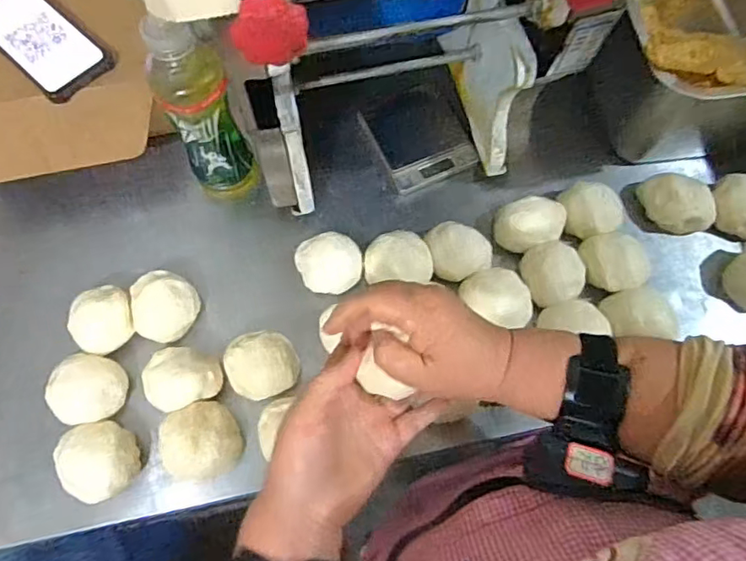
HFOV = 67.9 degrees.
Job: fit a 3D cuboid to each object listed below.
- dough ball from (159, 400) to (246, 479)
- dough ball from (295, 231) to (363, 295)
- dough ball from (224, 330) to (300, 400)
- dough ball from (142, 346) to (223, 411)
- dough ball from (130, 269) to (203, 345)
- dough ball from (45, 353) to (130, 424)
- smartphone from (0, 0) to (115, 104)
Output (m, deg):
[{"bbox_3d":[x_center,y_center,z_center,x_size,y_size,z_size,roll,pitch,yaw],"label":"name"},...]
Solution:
[{"bbox_3d":[-0.163,0.153,0.525,0.070,0.048,0.066,0,68,0],"label":"dough ball"},{"bbox_3d":[-0.045,-0.016,0.590,0.065,0.030,0.063,0,68,0],"label":"dough ball"},{"bbox_3d":[-0.110,0.084,0.547,0.068,0.043,0.064,0,68,0],"label":"dough ball"},{"bbox_3d":[-0.184,0.099,0.543,0.070,0.041,0.064,0,68,0],"label":"dough ball"},{"bbox_3d":[-0.216,0.026,0.569,0.065,0.049,0.065,0,68,0],"label":"dough ball"},{"bbox_3d":[-0.276,0.107,0.543,0.069,0.044,0.064,0,68,0],"label":"dough ball"},{"bbox_3d":[-0.364,-0.266,0.597,0.166,0.011,0.077,41,74,15],"label":"smartphone"}]

